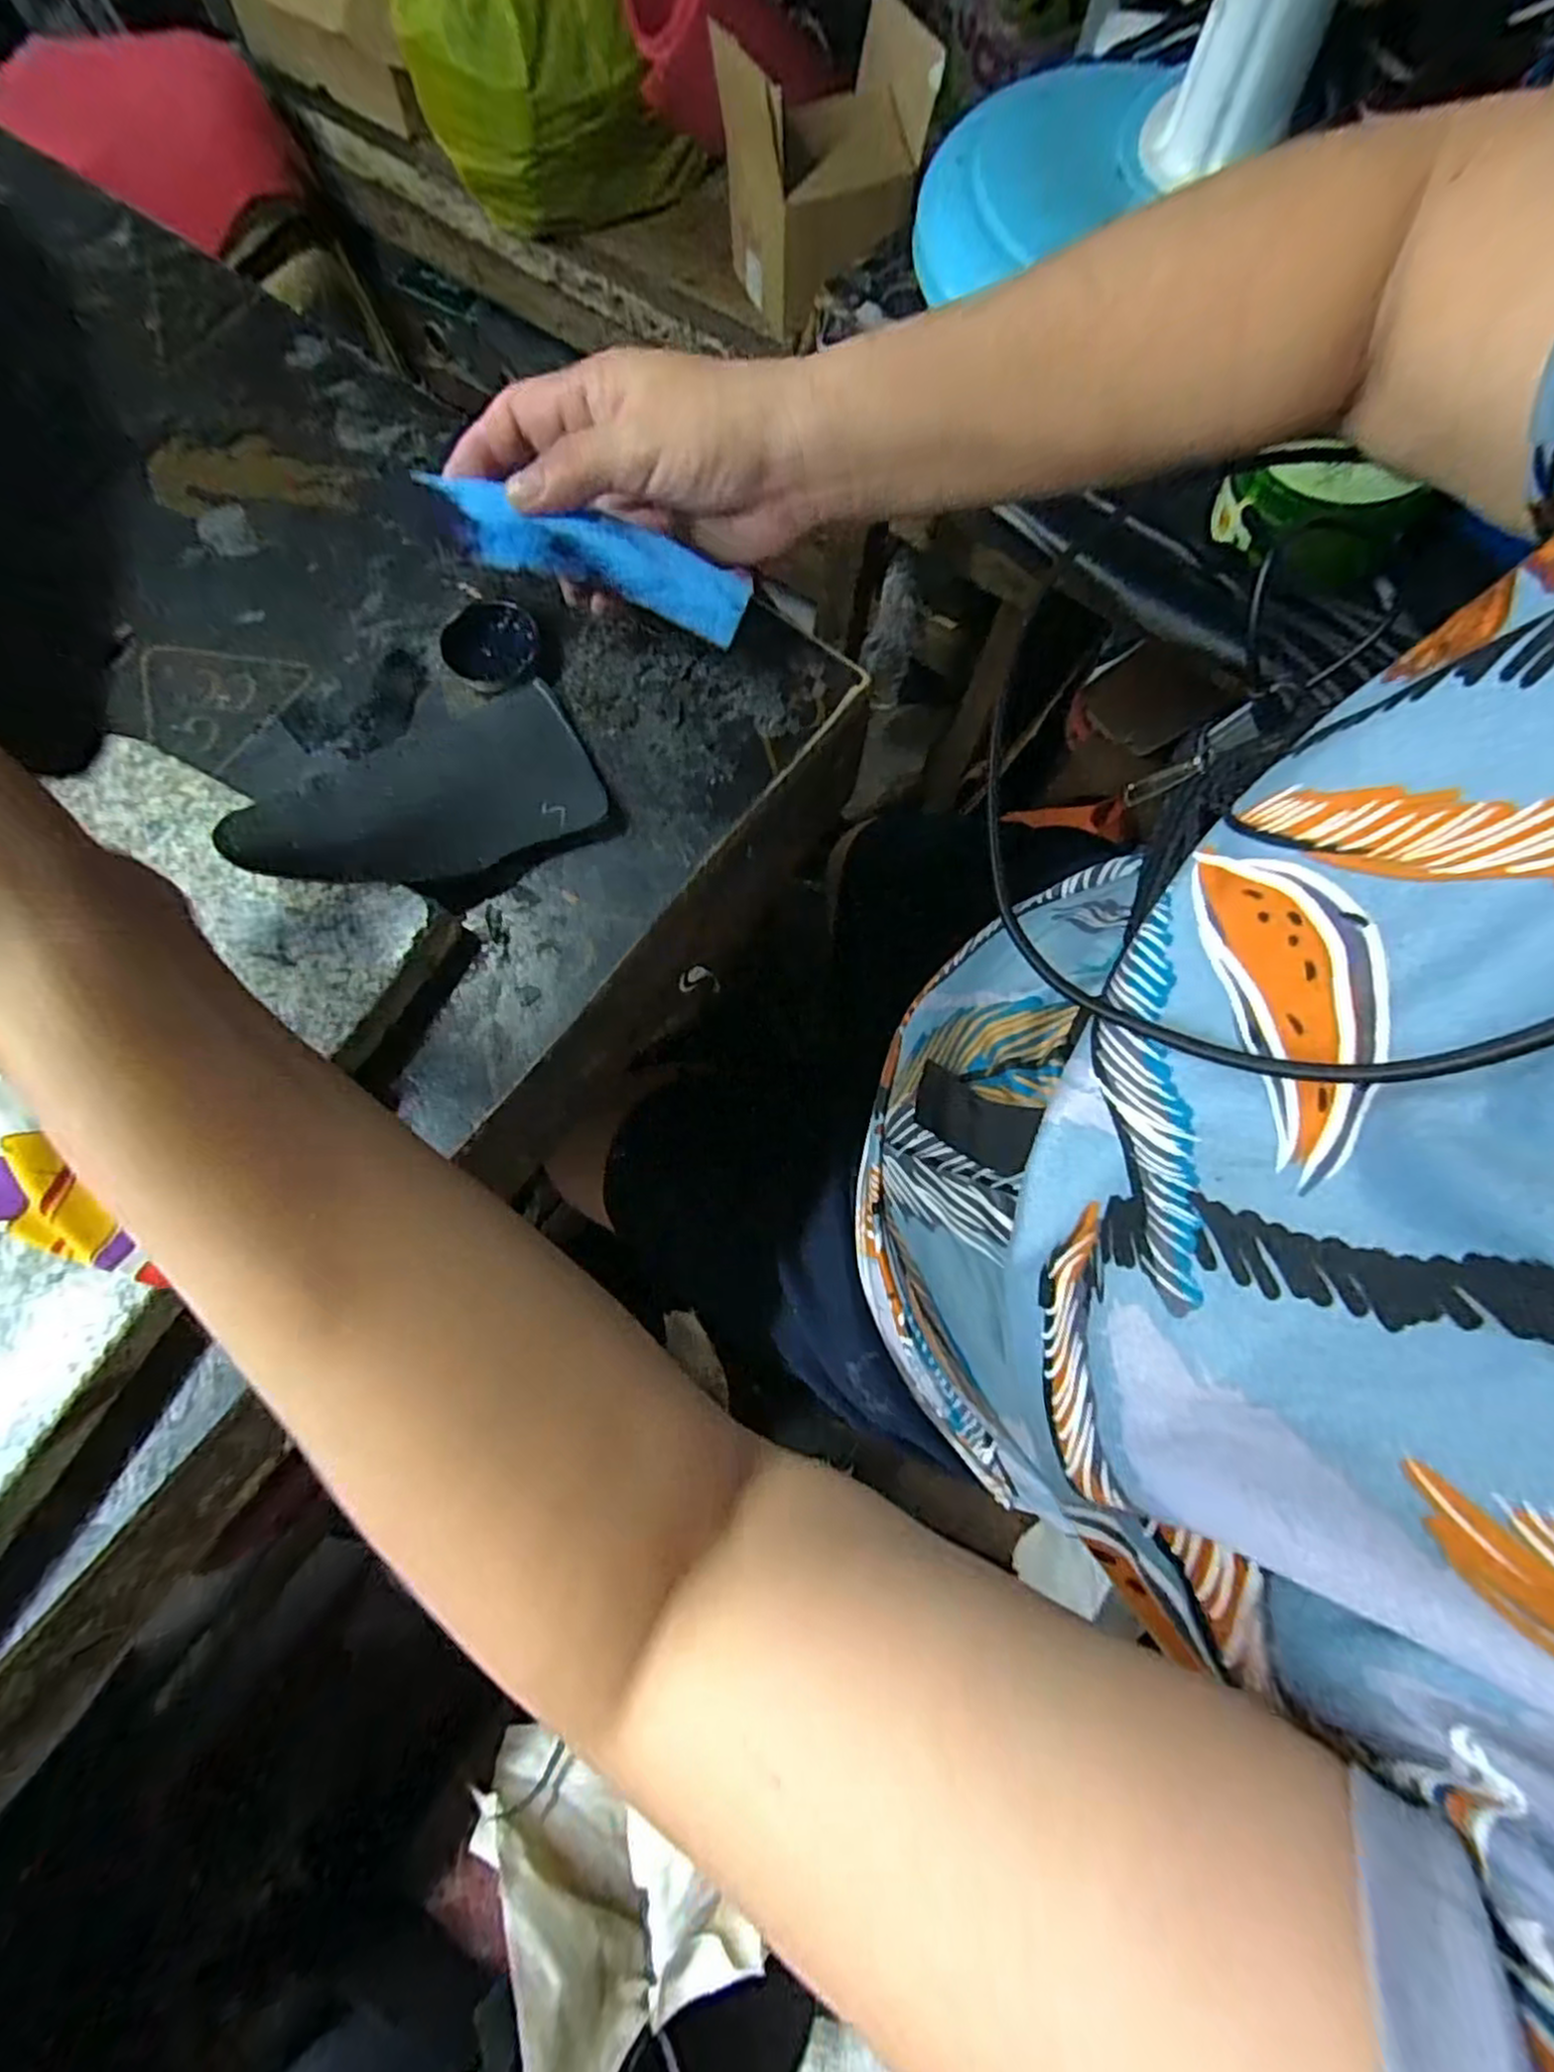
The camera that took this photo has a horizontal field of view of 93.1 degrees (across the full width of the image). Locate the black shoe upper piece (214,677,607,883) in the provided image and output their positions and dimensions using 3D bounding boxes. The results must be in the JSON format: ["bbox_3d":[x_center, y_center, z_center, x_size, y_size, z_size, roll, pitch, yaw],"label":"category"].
[{"bbox_3d":[-0.142,-0.096,0.288,0.132,0.034,0.076,-25,77,-5],"label":"black shoe upper piece"}]

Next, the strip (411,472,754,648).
[{"bbox_3d":[-0.072,-0.191,0.290,0.125,0.018,0.029,15,77,-4],"label":"strip"}]

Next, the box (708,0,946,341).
[{"bbox_3d":[0.043,-0.784,0.677,0.158,0.167,0.117,-29,77,-6],"label":"box"}]

